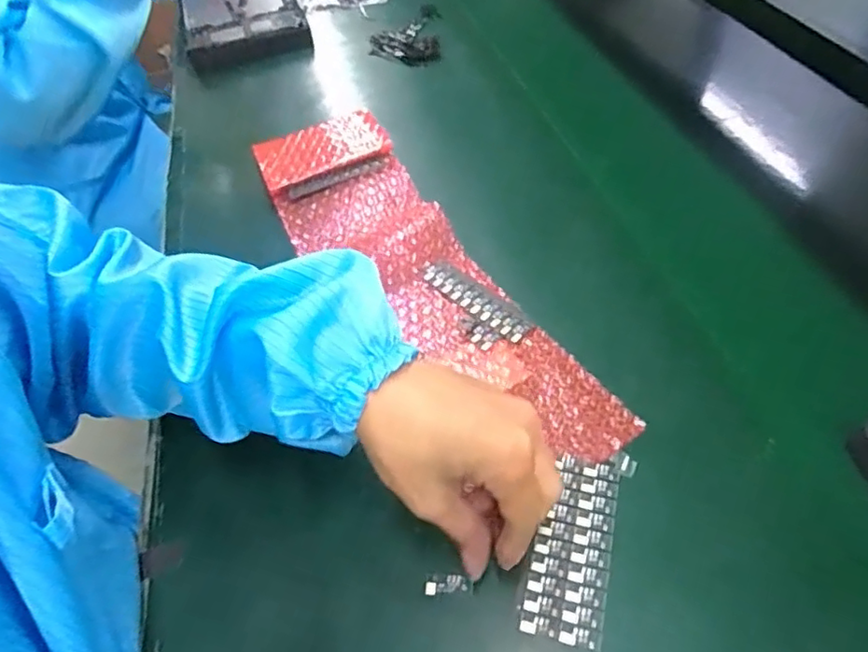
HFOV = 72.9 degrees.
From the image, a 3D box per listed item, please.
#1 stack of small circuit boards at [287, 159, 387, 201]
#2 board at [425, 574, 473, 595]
[{"bbox_3d":[-0.090,-0.136,0.543,0.090,0.004,0.013,-21,75,-8],"label":"stack of small circuit boards"},{"bbox_3d":[0.008,0.140,0.317,0.026,0.004,0.009,2,50,4],"label":"board"}]

